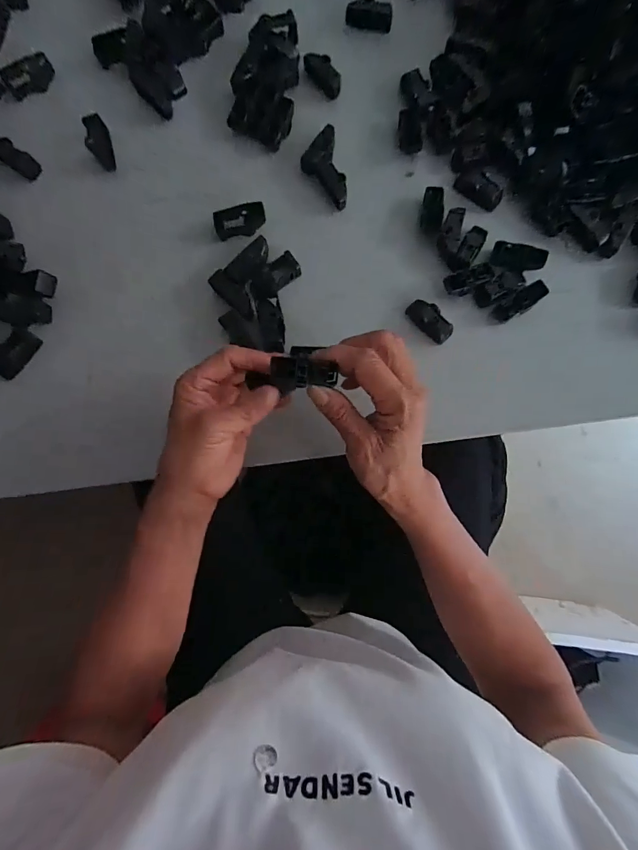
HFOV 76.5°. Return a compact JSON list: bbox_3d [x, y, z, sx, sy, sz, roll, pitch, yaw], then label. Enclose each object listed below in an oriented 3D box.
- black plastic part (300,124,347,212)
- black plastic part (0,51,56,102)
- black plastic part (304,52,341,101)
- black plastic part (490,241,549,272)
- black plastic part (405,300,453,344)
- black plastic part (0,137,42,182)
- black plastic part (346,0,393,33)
[{"bbox_3d":[0.004,-0.246,0.391,0.036,0.014,0.078,-12,85,3],"label":"black plastic part"},{"bbox_3d":[-0.295,-0.355,0.410,0.049,0.015,0.028,-33,84,1],"label":"black plastic part"},{"bbox_3d":[0.004,-0.348,0.400,0.021,0.014,0.046,-39,84,0],"label":"black plastic part"},{"bbox_3d":[0.183,-0.154,0.370,0.046,0.009,0.024,15,84,4],"label":"black plastic part"},{"bbox_3d":[0.102,-0.097,0.374,0.020,0.017,0.046,-39,83,-2],"label":"black plastic part"},{"bbox_3d":[-0.305,-0.268,0.404,0.058,0.010,0.021,34,88,5],"label":"black plastic part"},{"bbox_3d":[0.051,-0.411,0.403,0.045,0.014,0.019,16,87,5],"label":"black plastic part"}]

